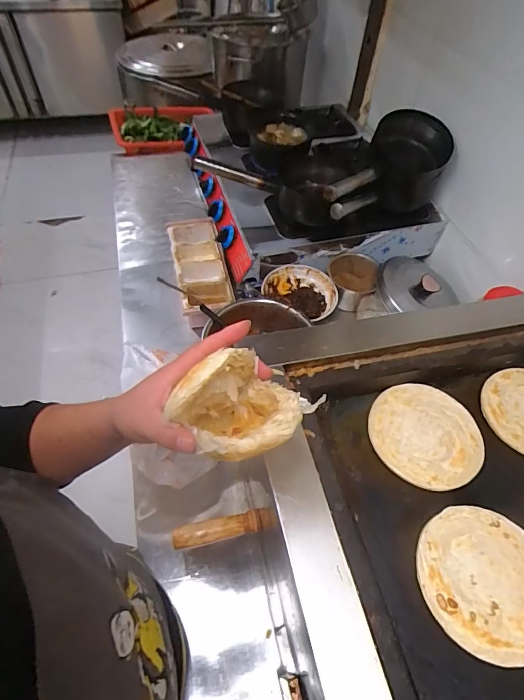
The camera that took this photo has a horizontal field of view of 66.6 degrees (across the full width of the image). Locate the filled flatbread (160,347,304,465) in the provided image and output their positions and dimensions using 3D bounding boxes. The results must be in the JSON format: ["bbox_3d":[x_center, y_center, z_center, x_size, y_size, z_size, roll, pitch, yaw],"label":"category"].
[{"bbox_3d":[-0.017,0.059,0.347,0.090,0.091,0.084,2,54,-2],"label":"filled flatbread"}]

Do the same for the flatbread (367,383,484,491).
[{"bbox_3d":[0.201,0.100,0.490,0.132,0.004,0.133,2,54,-2],"label":"flatbread"}]

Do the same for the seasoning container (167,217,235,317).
[{"bbox_3d":[-0.151,-0.197,0.967,0.120,0.072,0.314,-11,55,-11],"label":"seasoning container"}]

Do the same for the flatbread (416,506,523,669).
[{"bbox_3d":[0.226,0.227,0.397,0.135,0.012,0.130,2,54,-2],"label":"flatbread"}]

